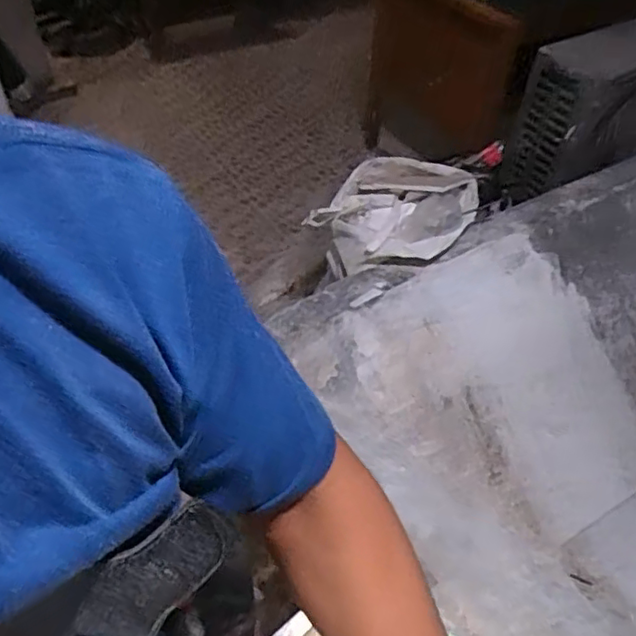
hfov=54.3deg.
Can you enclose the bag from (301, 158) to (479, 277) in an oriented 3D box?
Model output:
[{"bbox_3d":[0.180,-0.259,1.484,0.387,0.128,0.316,7,46,7],"label":"bag"}]

